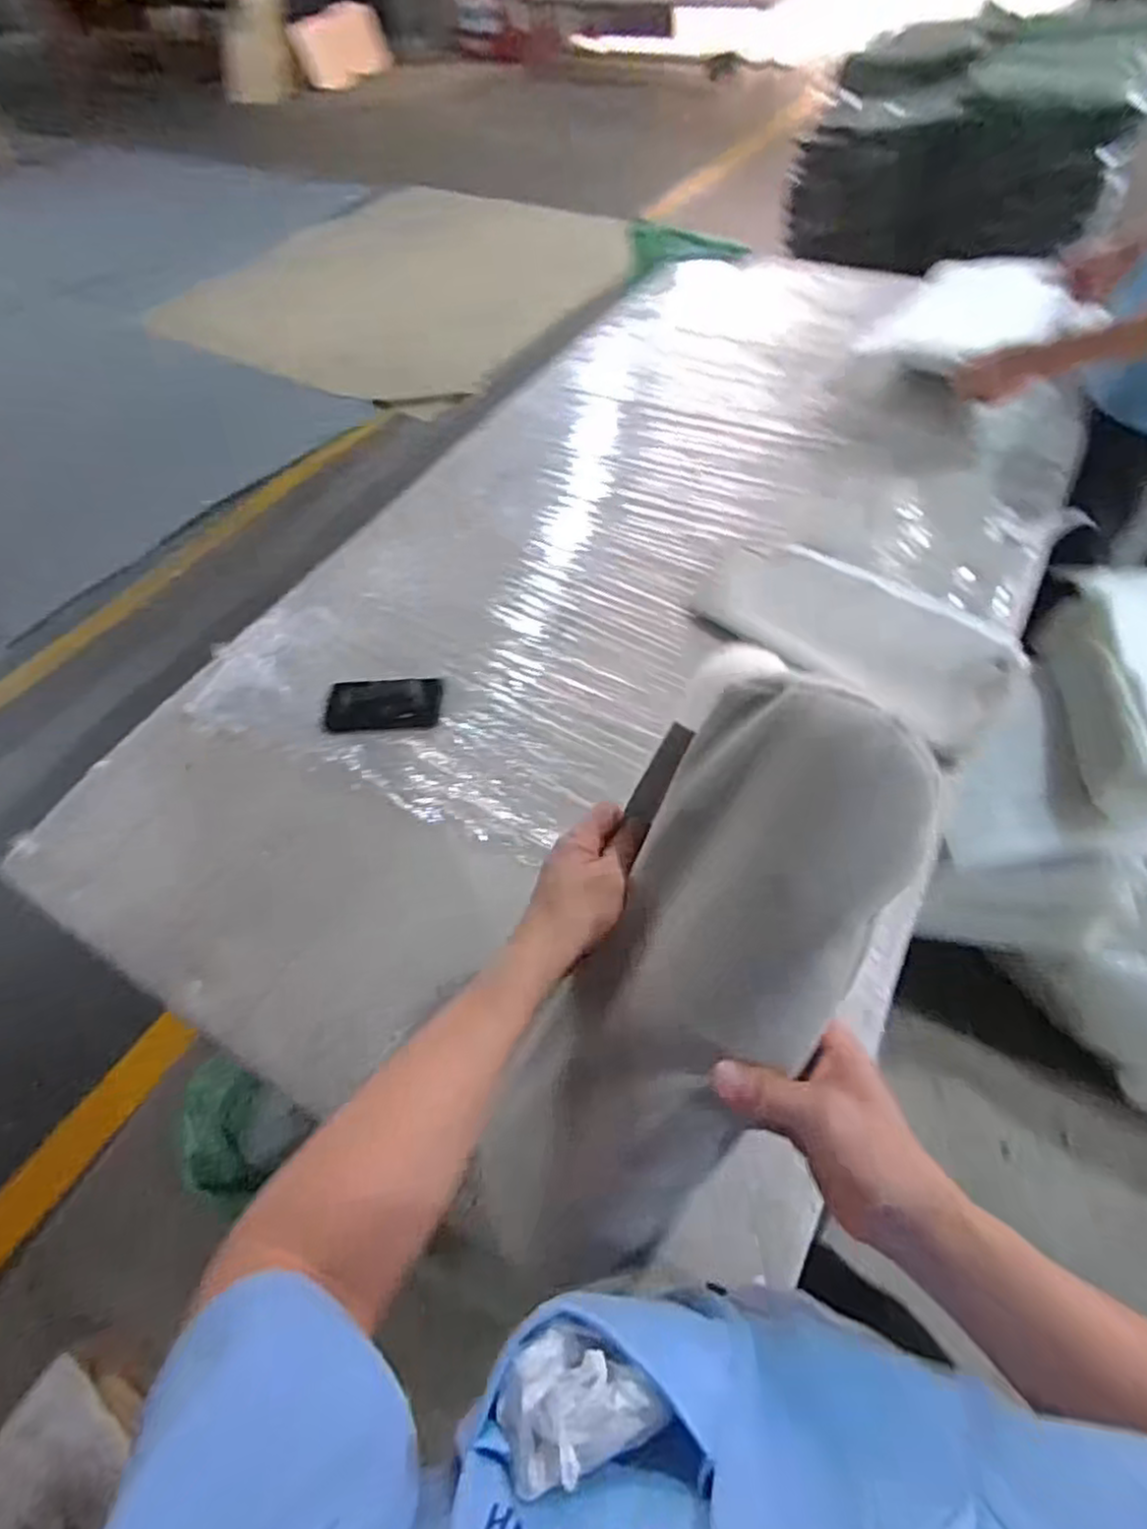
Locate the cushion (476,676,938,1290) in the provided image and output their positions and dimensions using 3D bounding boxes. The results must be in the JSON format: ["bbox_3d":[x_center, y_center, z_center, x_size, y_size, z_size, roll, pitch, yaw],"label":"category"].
[{"bbox_3d":[0.072,0.144,0.457,0.158,0.083,0.412,32,97,21],"label":"cushion"}]

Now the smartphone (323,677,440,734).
[{"bbox_3d":[-0.268,-0.086,0.985,0.162,0.010,0.090,-2,55,4],"label":"smartphone"}]

